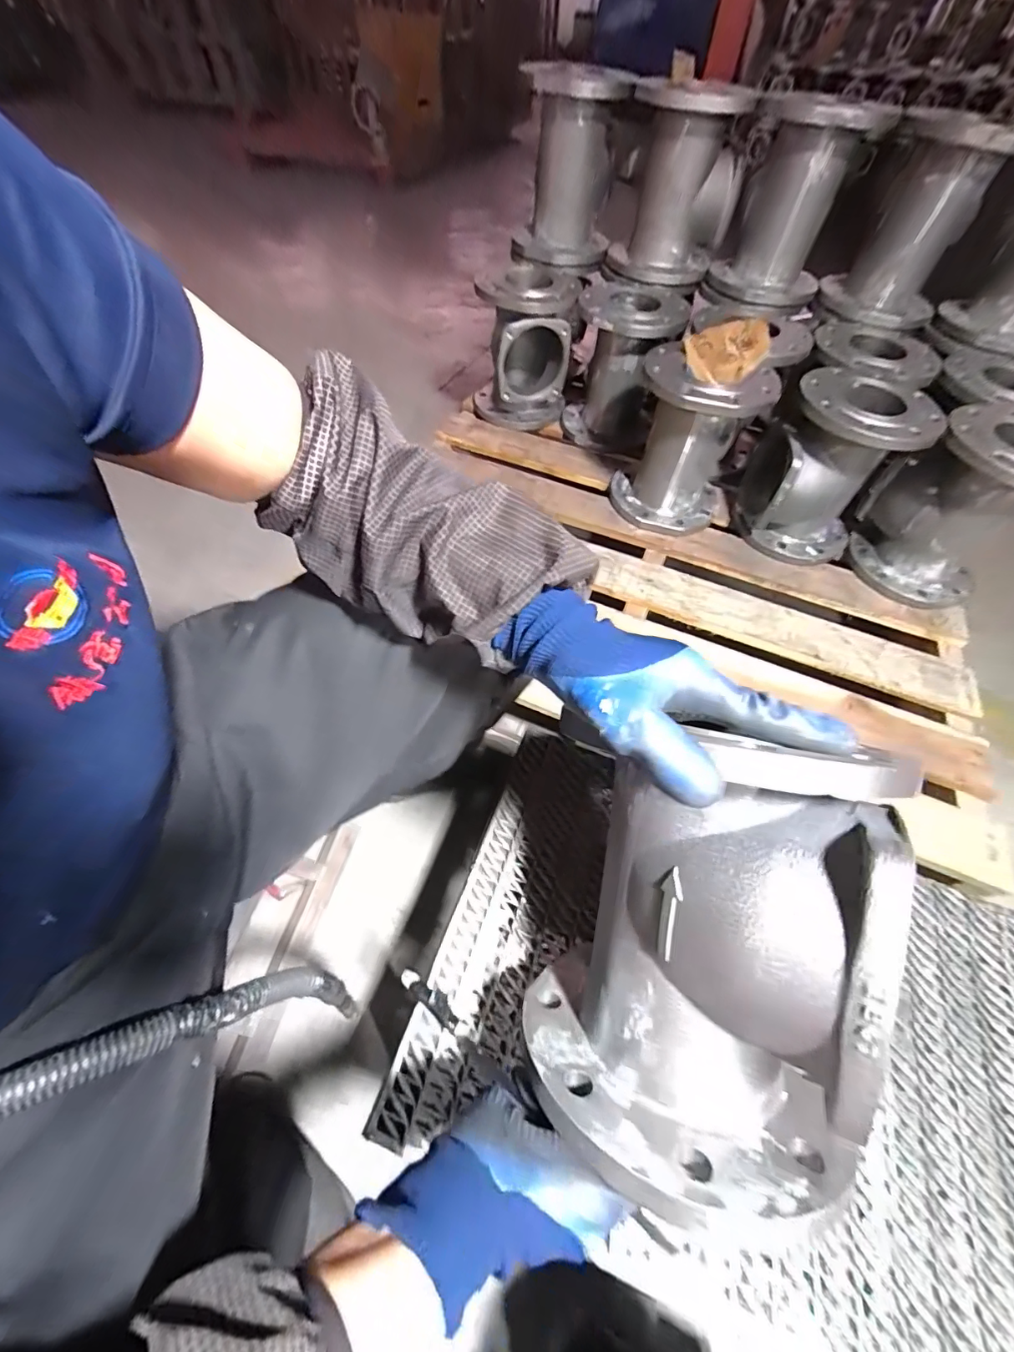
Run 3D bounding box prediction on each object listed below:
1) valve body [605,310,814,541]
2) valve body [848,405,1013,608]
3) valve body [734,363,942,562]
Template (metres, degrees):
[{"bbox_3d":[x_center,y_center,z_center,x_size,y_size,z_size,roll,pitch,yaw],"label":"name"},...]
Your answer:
[{"bbox_3d":[0.349,-0.468,0.850,0.219,0.295,0.295,23,58,12],"label":"valve body"},{"bbox_3d":[0.721,-0.263,0.757,0.157,0.256,0.207,-38,66,-25],"label":"valve body"},{"bbox_3d":[0.551,-0.360,0.814,0.204,0.249,0.210,21,58,10],"label":"valve body"}]

